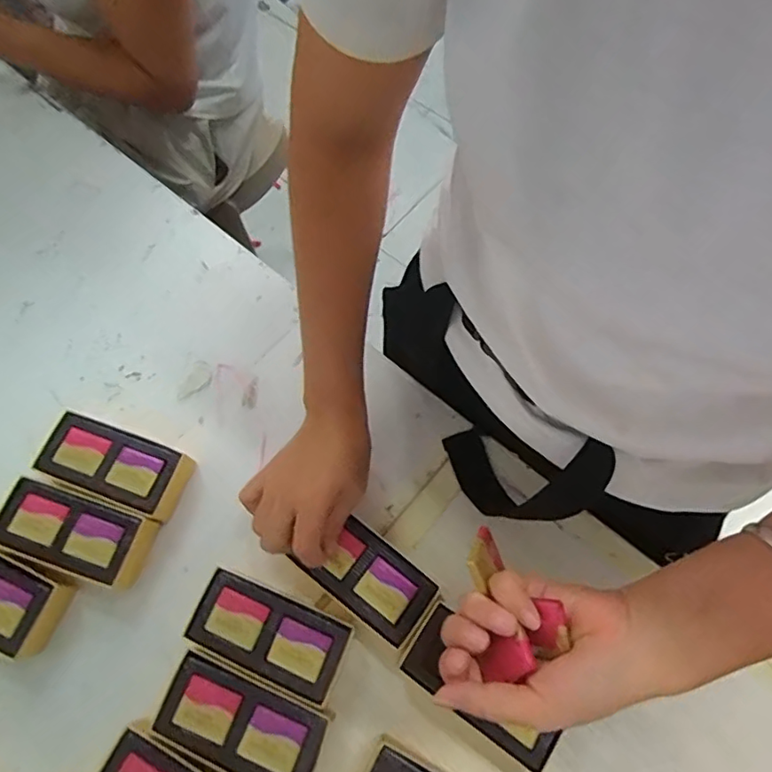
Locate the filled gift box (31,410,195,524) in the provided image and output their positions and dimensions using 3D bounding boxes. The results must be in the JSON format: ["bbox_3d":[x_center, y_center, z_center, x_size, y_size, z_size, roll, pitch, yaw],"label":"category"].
[{"bbox_3d":[-0.225,0.067,0.464,0.118,0.032,0.056,19,68,8],"label":"filled gift box"}]

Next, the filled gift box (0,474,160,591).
[{"bbox_3d":[-0.249,0.117,0.445,0.115,0.035,0.055,18,68,8],"label":"filled gift box"}]

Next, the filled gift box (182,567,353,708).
[{"bbox_3d":[-0.086,0.183,0.414,0.113,0.034,0.054,22,69,9],"label":"filled gift box"}]

